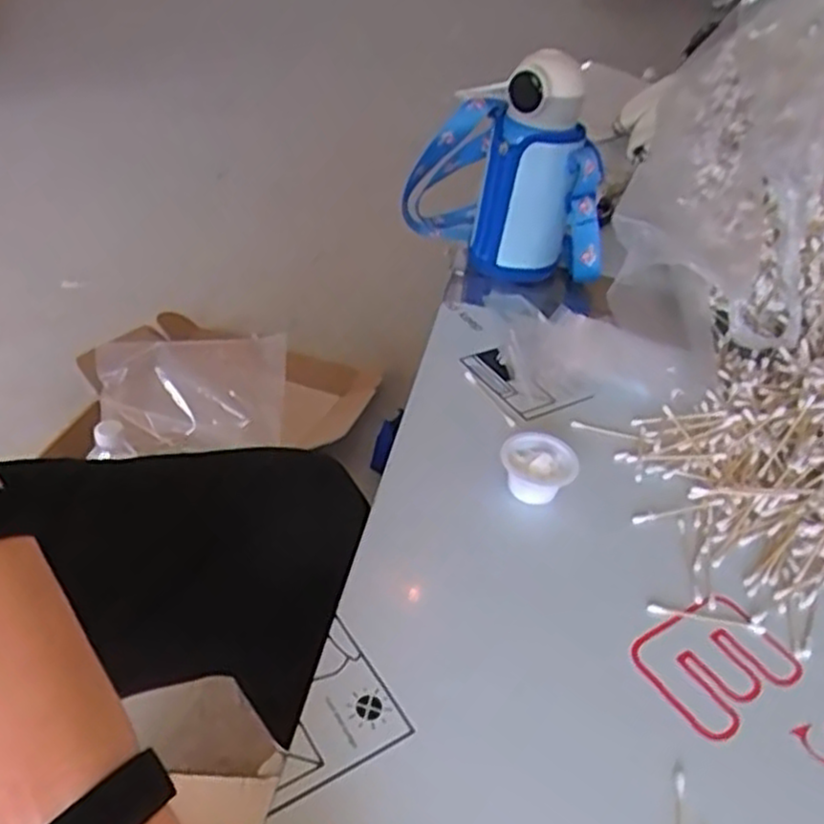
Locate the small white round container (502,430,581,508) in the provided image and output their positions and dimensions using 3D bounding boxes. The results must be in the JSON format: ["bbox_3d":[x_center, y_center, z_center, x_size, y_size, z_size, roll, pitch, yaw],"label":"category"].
[{"bbox_3d":[0.091,0.042,0.549,0.046,0.031,0.051,-19,46,-29],"label":"small white round container"}]

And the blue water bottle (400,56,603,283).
[{"bbox_3d":[0.101,-0.250,0.768,0.096,0.199,0.222,-20,47,-30],"label":"blue water bottle"}]

